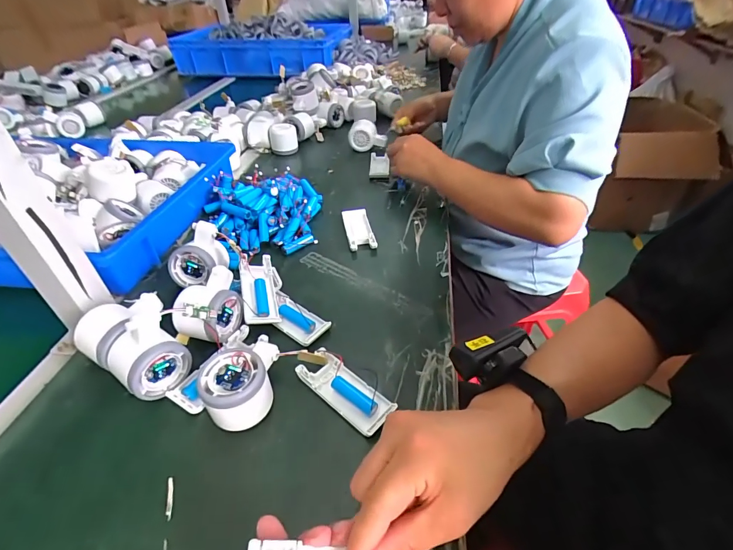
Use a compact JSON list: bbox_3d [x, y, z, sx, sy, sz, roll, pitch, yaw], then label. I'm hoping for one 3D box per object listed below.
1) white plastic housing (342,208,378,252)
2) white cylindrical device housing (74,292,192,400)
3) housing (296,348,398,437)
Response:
[{"bbox_3d":[-0.012,-0.071,0.575,0.041,0.014,0.096,-6,41,-7],"label":"white plastic housing"},{"bbox_3d":[-0.230,0.062,0.380,0.113,0.055,0.081,24,46,25],"label":"white cylindrical device housing"},{"bbox_3d":[-0.021,0.108,0.362,0.100,0.023,0.038,31,50,31],"label":"housing"}]

